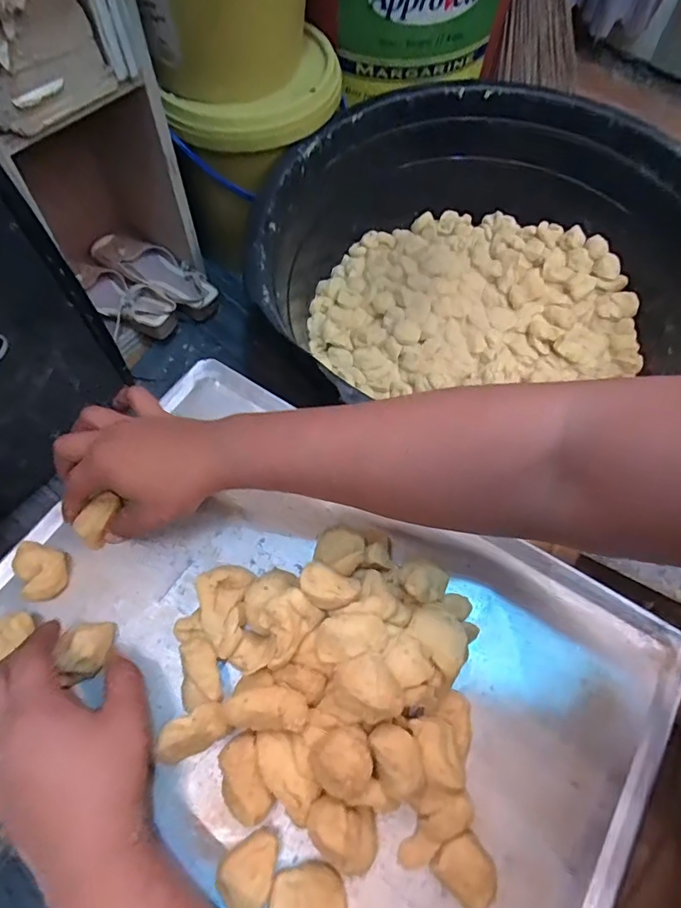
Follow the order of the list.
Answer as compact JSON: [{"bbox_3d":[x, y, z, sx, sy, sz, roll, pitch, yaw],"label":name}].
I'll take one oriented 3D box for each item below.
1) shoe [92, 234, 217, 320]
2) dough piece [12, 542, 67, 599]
[{"bbox_3d":[-0.330,-0.325,0.924,0.248,0.069,0.099,31,66,3],"label":"shoe"},{"bbox_3d":[-0.217,0.083,0.381,0.030,0.020,0.044,-29,65,-14],"label":"dough piece"}]

